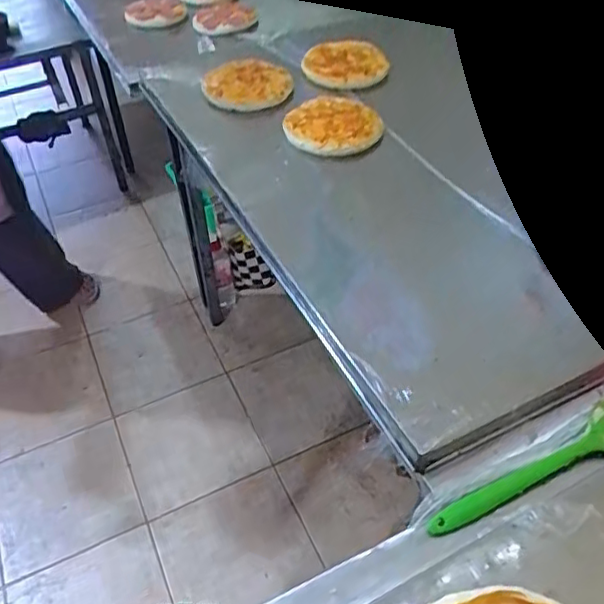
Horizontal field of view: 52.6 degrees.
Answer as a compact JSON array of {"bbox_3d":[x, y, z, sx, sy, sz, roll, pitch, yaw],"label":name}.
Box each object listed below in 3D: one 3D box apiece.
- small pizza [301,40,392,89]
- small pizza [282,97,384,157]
[{"bbox_3d":[0.076,-0.410,1.044,0.137,0.015,0.136,1,45,-1],"label":"small pizza"},{"bbox_3d":[0.045,-0.270,0.923,0.147,0.017,0.124,-20,58,-17],"label":"small pizza"}]

